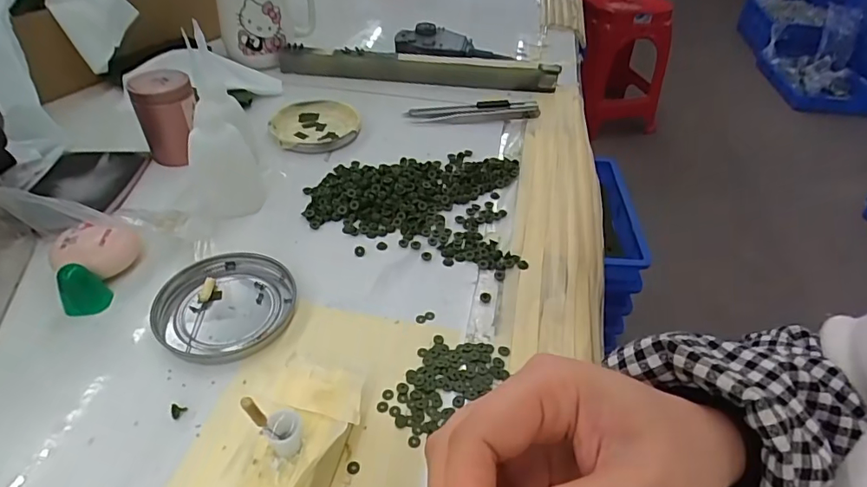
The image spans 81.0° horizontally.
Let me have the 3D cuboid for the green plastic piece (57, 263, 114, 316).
[{"bbox_3d":[-0.206,0.027,0.298,0.024,0.032,0.008,-32,32,-31],"label":"green plastic piece"}]

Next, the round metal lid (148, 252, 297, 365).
[{"bbox_3d":[-0.124,0.036,0.303,0.072,0.009,0.079,2,42,-2],"label":"round metal lid"}]

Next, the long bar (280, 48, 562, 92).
[{"bbox_3d":[-0.016,-0.187,0.539,0.294,0.032,0.019,5,42,2],"label":"long bar"}]

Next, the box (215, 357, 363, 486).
[{"bbox_3d":[-0.061,0.095,0.218,0.045,0.041,0.085,14,43,11],"label":"box"}]

